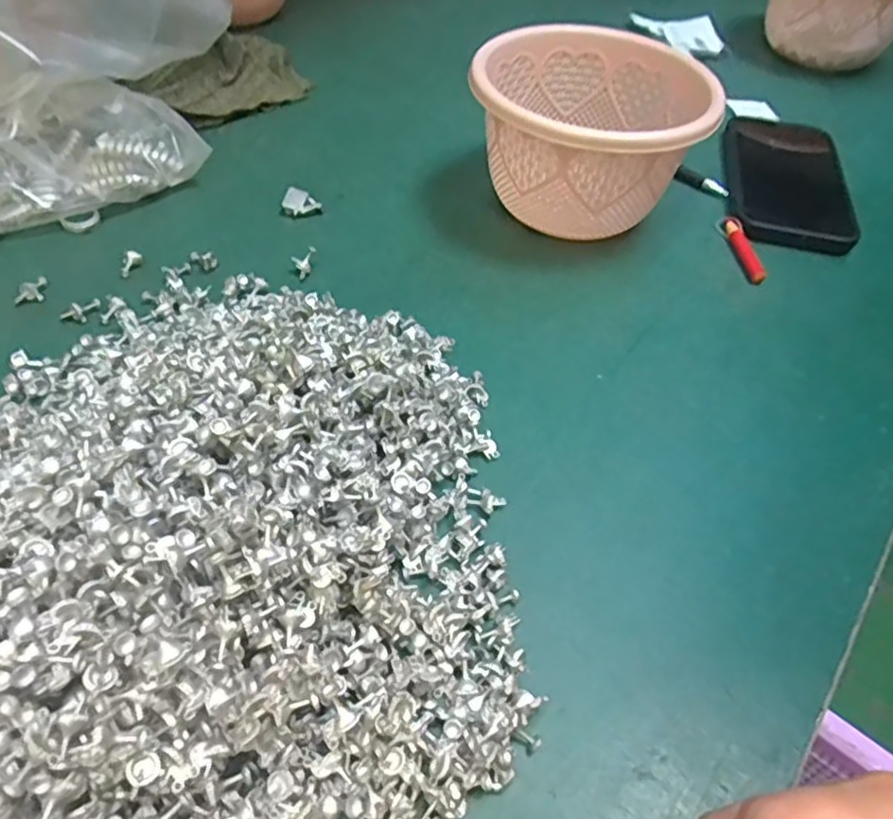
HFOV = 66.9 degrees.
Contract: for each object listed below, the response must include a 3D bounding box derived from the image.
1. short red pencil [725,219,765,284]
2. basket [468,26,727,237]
[{"bbox_3d":[0.195,-0.104,0.440,0.011,0.013,0.056,-1,51,-7],"label":"short red pencil"},{"bbox_3d":[0.085,-0.170,0.433,0.135,0.092,0.127,6,50,-1],"label":"basket"}]

